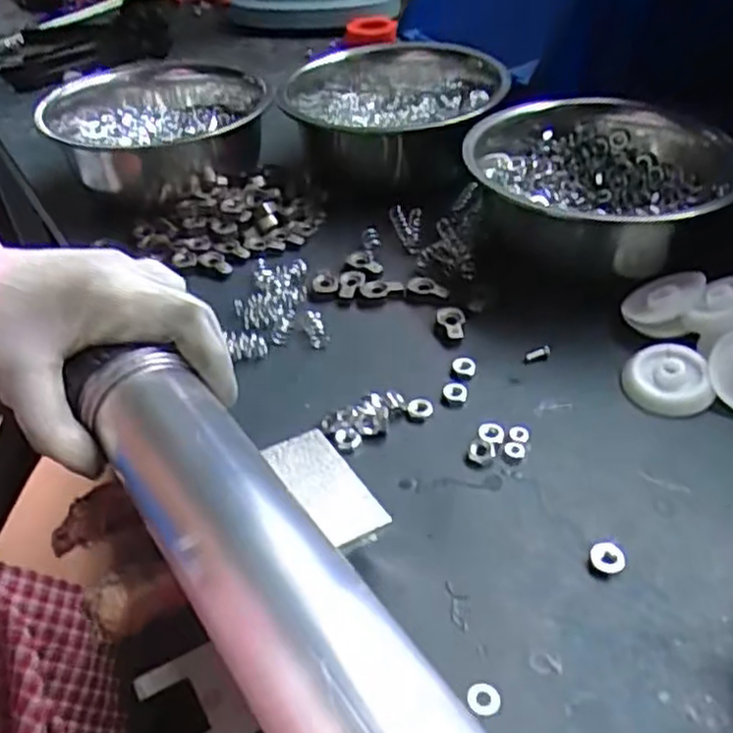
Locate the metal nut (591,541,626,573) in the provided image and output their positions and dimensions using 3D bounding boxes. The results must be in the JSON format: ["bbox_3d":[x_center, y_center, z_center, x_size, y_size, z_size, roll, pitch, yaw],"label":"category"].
[{"bbox_3d":[0.107,0.085,0.331,0.015,0.007,0.013,-6,40,-2],"label":"metal nut"}]

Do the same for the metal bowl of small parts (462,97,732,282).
[{"bbox_3d":[0.148,-0.112,0.492,0.152,0.077,0.139,-3,40,2],"label":"metal bowl of small parts"}]

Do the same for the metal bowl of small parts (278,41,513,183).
[{"bbox_3d":[0.017,-0.206,0.603,0.149,0.072,0.205,-14,41,-11],"label":"metal bowl of small parts"}]

